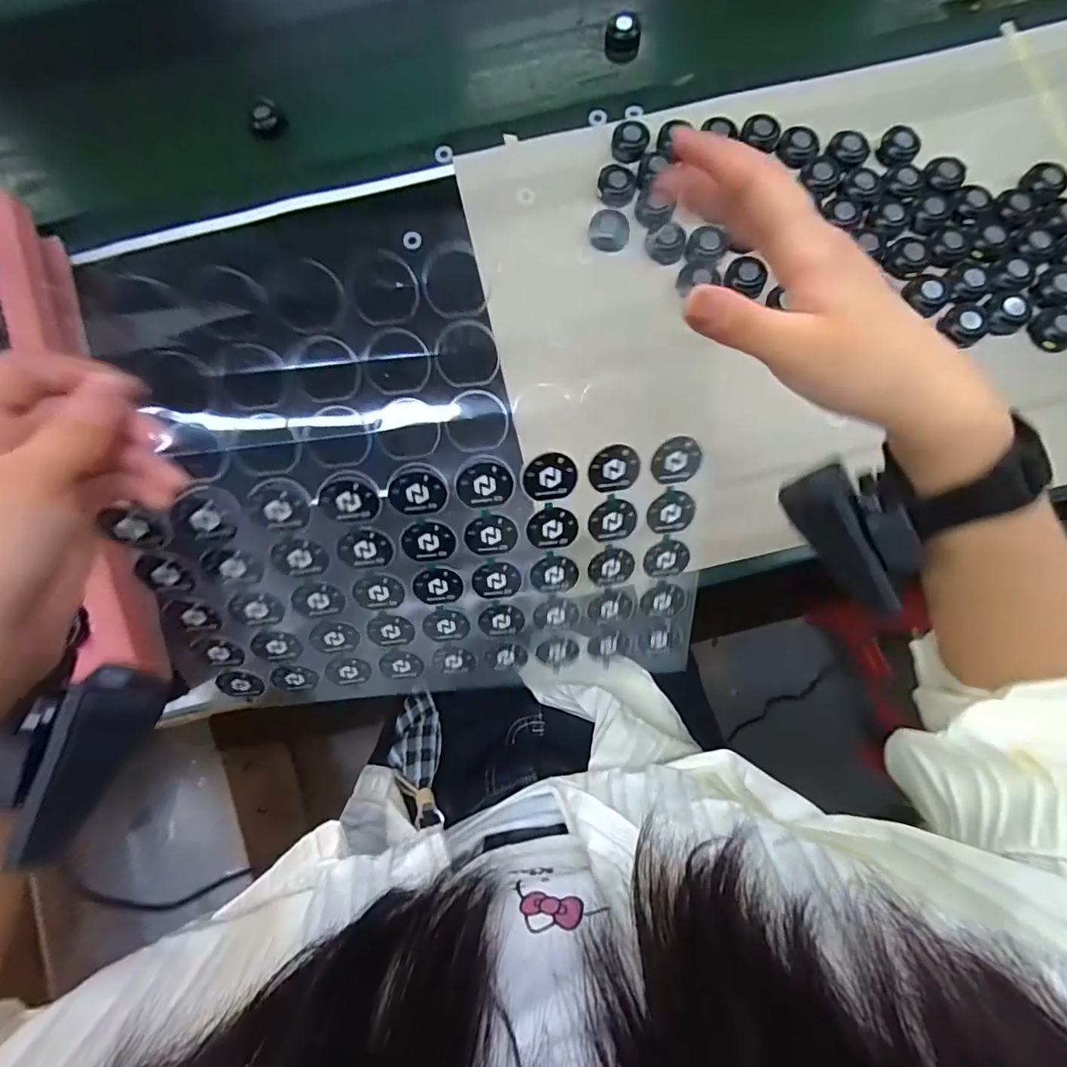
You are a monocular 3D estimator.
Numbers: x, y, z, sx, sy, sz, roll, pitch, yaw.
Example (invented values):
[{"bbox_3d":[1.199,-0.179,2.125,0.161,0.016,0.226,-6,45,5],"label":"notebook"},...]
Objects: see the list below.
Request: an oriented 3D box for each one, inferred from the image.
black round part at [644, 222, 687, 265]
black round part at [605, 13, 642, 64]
[{"bbox_3d":[0.100,-0.219,0.386,0.029,0.013,0.025,11,79,4],"label":"black round part"},{"bbox_3d":[0.078,-0.428,0.440,0.030,0.020,0.030,0,78,1],"label":"black round part"}]

